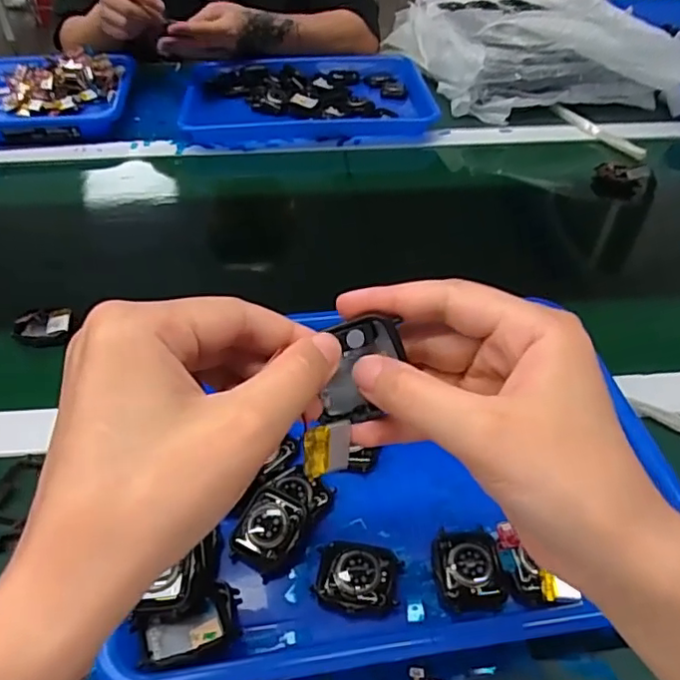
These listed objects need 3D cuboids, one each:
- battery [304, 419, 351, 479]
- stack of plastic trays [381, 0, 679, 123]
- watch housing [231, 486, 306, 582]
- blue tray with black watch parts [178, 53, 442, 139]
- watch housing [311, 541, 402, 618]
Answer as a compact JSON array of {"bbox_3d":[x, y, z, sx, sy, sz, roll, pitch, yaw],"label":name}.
[{"bbox_3d":[-0.004,0.040,0.218,0.022,0.018,0.004,-3,3,-42],"label":"battery"},{"bbox_3d":[0.271,-0.416,0.840,0.326,0.094,0.359,-6,44,-7],"label":"stack of plastic trays"},{"bbox_3d":[-0.040,0.109,0.339,0.034,0.013,0.045,24,67,19],"label":"watch housing"},{"bbox_3d":[-0.046,-0.333,0.805,0.313,0.027,0.221,-3,44,-4],"label":"blue tray with black watch parts"},{"bbox_3d":[0.010,0.129,0.325,0.045,0.013,0.038,9,45,8],"label":"watch housing"}]

